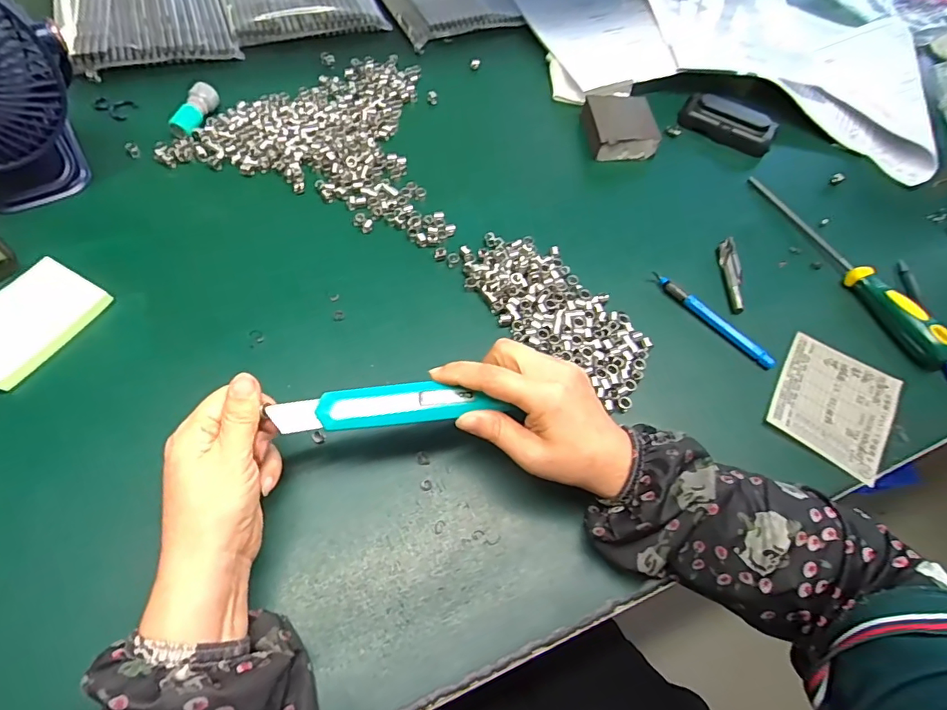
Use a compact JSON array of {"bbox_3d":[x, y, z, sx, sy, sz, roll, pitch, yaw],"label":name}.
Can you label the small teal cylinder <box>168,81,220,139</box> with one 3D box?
[{"bbox_3d":[-0.279,-0.244,0.485,0.022,0.019,0.063,18,61,5],"label":"small teal cylinder"}]

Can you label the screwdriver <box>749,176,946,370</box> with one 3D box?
[{"bbox_3d":[0.348,-0.091,0.461,0.028,0.034,0.238,-22,65,-14],"label":"screwdriver"}]

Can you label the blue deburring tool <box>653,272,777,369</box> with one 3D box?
[{"bbox_3d":[0.208,-0.032,0.422,0.007,0.013,0.121,-38,71,-23],"label":"blue deburring tool"}]

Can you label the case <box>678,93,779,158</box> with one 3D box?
[{"bbox_3d":[0.287,-0.263,0.552,0.104,0.037,0.035,32,63,12],"label":"case"}]

